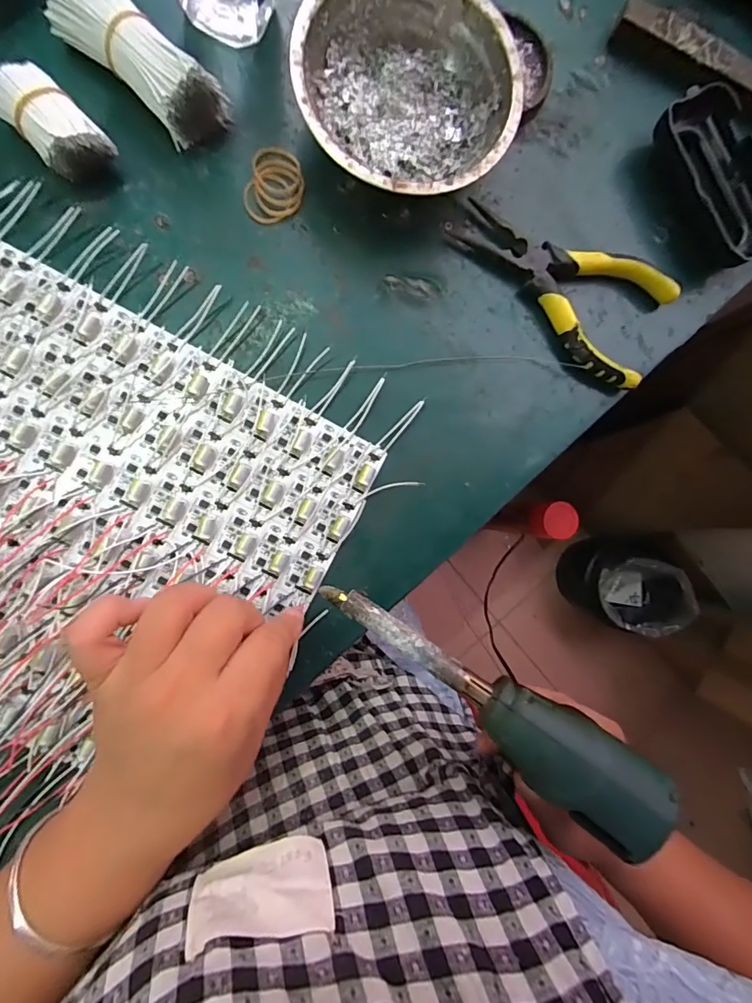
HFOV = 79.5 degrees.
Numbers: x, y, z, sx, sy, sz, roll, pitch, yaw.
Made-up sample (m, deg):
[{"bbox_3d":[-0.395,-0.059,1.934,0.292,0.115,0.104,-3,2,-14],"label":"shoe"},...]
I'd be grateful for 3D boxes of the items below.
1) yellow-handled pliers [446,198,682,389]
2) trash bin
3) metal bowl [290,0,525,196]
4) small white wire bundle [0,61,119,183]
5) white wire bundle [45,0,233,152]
[{"bbox_3d":[0.120,-0.141,0.293,0.146,0.020,0.073,29,86,-9],"label":"yellow-handled pliers"},{"bbox_3d":[0.498,0.164,0.934,0.163,0.253,0.166,0,91,-7],"label":"trash bin"},{"bbox_3d":[0.016,-0.233,0.266,0.122,0.041,0.121,0,91,-10],"label":"metal bowl"},{"bbox_3d":[-0.172,-0.198,0.240,0.053,0.028,0.032,43,84,-8],"label":"small white wire bundle"},{"bbox_3d":[-0.128,-0.242,0.244,0.088,0.038,0.038,40,84,-8],"label":"white wire bundle"}]

